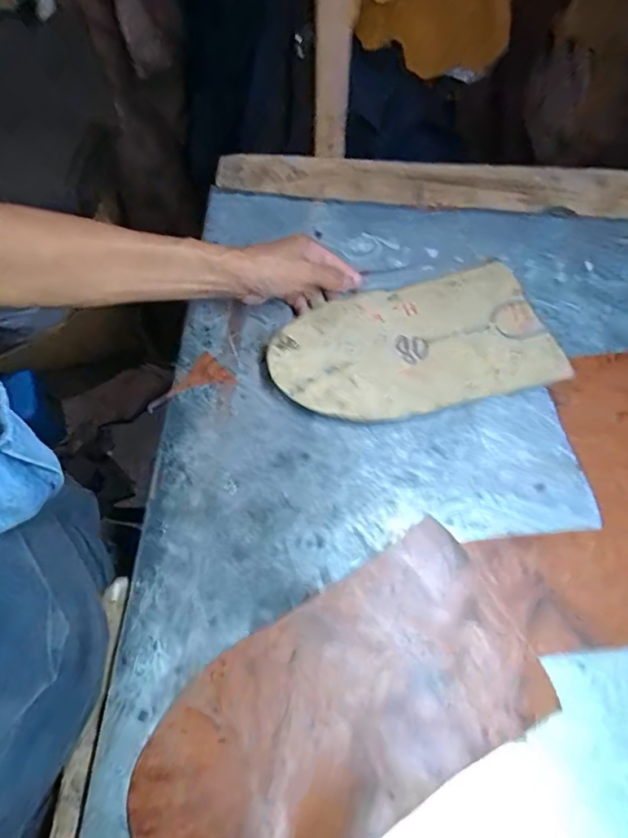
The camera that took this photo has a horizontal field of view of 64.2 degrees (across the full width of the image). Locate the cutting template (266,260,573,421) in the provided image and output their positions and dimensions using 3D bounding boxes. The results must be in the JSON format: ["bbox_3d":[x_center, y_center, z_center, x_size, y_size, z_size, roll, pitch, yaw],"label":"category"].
[{"bbox_3d":[0.102,-0.079,0.516,0.289,0.010,0.154,-13,68,-12],"label":"cutting template"}]

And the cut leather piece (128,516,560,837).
[{"bbox_3d":[0.021,0.208,0.364,0.292,0.031,0.152,-26,69,-13],"label":"cut leather piece"}]

